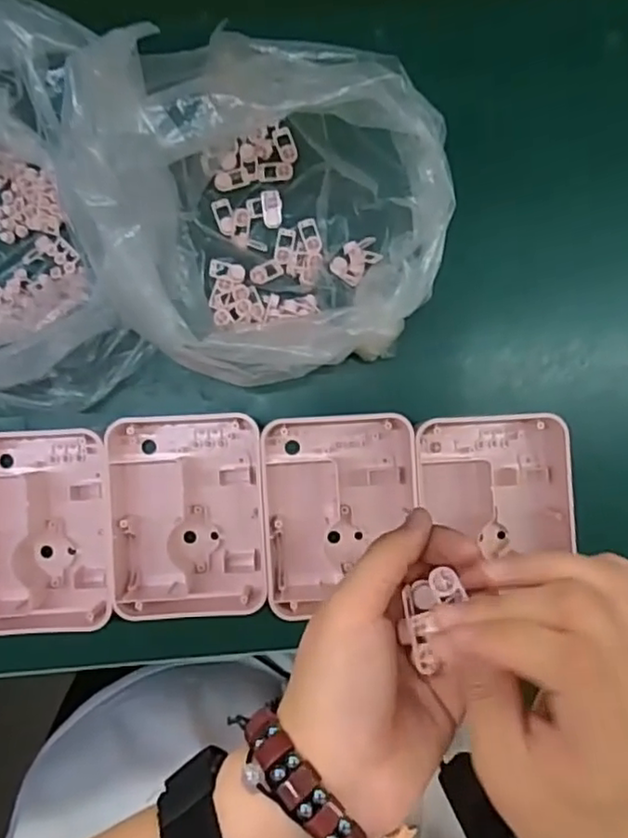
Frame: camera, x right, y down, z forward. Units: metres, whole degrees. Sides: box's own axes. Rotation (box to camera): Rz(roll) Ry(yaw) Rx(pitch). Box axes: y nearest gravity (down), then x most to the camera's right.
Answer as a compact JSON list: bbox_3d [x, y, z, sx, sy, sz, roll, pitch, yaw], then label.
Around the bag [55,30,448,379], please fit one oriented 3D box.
[{"bbox_3d":[-0.014,-0.110,0.371,0.182,0.140,0.161,-9,89,0],"label":"bag"}]

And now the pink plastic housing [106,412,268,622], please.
[{"bbox_3d":[-0.084,0.063,0.423,0.102,0.036,0.130,-3,89,0],"label":"pink plastic housing"}]

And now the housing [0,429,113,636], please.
[{"bbox_3d":[-0.183,0.075,0.421,0.103,0.037,0.132,-3,89,0],"label":"housing"}]

